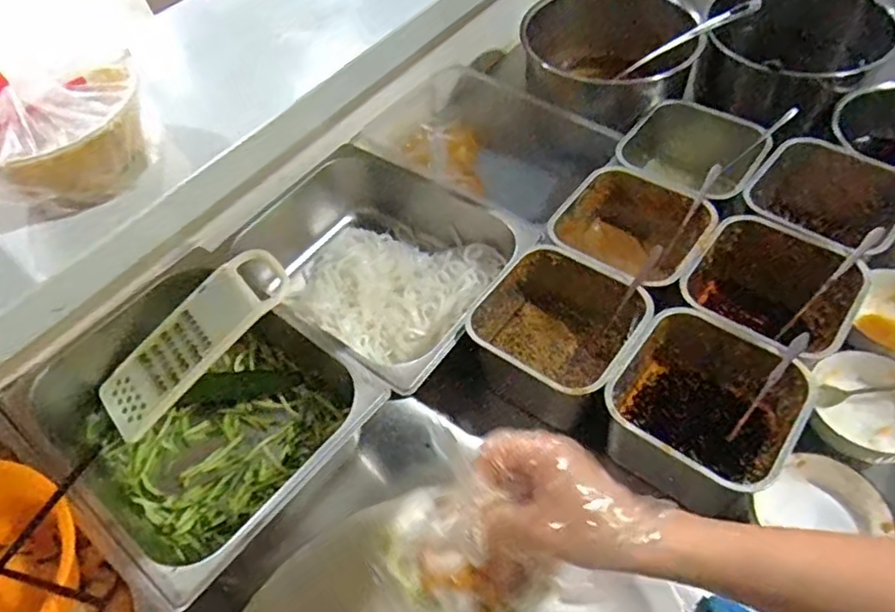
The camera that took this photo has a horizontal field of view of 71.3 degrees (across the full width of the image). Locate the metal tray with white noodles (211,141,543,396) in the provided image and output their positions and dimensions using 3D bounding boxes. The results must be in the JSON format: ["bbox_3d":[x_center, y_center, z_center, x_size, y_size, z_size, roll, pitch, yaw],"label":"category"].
[{"bbox_3d":[-0.090,-0.047,0.778,0.334,0.095,0.269,28,60,24],"label":"metal tray with white noodles"}]

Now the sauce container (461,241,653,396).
[{"bbox_3d":[0.120,0.030,0.673,0.158,0.083,0.159,29,60,24],"label":"sauce container"}]

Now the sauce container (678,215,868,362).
[{"bbox_3d":[0.347,0.004,0.693,0.160,0.109,0.158,32,62,26],"label":"sauce container"}]

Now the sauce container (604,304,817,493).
[{"bbox_3d":[0.247,0.103,0.614,0.163,0.095,0.158,30,61,25],"label":"sauce container"}]

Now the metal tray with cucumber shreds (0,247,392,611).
[{"bbox_3d":[-0.267,0.110,0.674,0.355,0.098,0.268,34,63,27],"label":"metal tray with cucumber shreds"}]

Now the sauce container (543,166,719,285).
[{"bbox_3d":[0.216,-0.066,0.759,0.164,0.105,0.159,26,59,23],"label":"sauce container"}]

